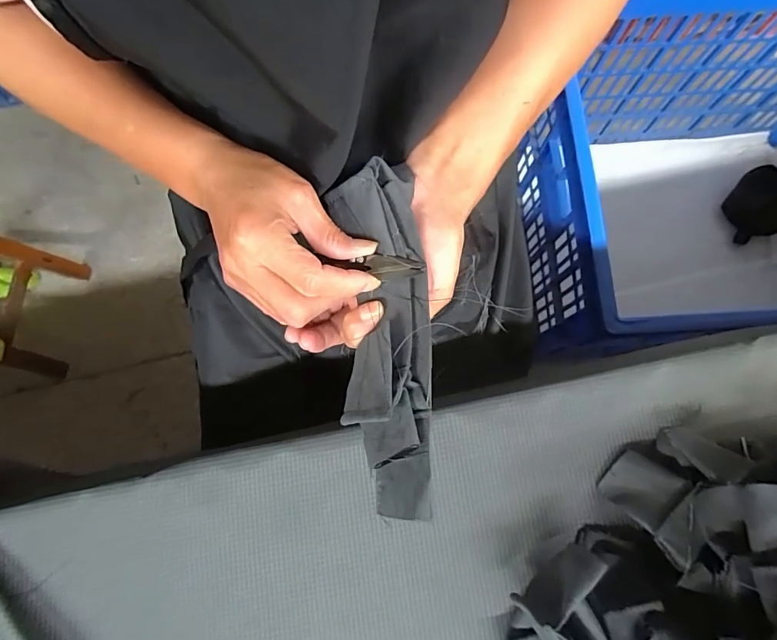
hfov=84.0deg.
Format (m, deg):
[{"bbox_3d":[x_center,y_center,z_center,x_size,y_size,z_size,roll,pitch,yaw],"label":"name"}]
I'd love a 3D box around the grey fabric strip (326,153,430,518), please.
[{"bbox_3d":[-0.003,0.007,0.242,0.048,0.034,0.188,-4,79,-1],"label":"grey fabric strip"}]

